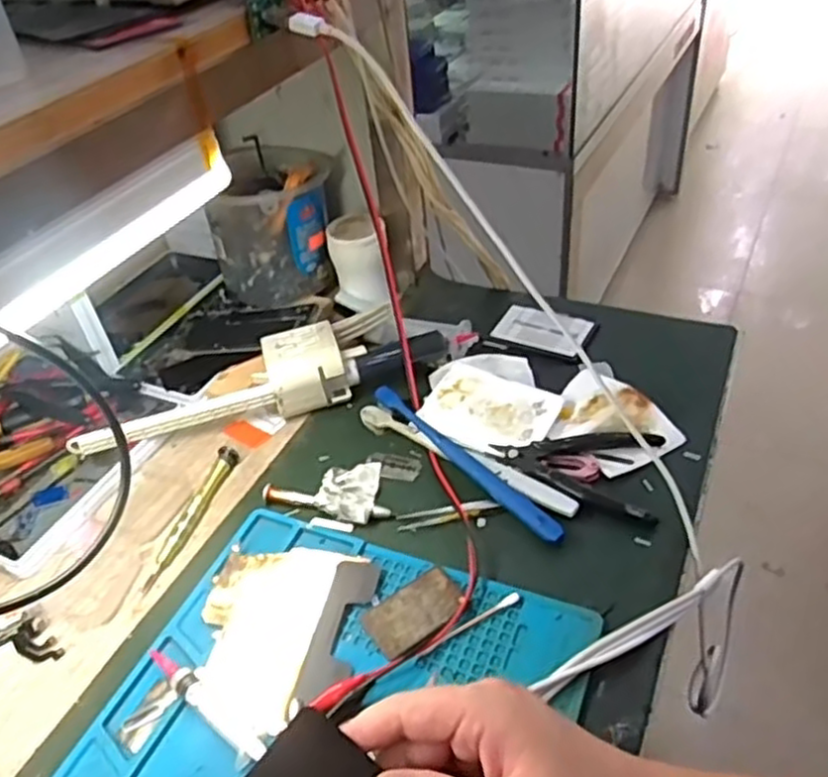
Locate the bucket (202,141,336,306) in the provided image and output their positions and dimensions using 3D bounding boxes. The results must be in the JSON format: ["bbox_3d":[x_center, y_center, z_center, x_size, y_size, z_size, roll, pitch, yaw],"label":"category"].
[{"bbox_3d":[-0.133,-0.160,0.708,0.116,0.117,0.114,-6,40,1],"label":"bucket"}]

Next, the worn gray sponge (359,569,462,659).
[{"bbox_3d":[0.001,0.137,0.451,0.060,0.005,0.038,-27,44,-22],"label":"worn gray sponge"}]

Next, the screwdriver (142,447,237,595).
[{"bbox_3d":[-0.159,0.090,0.526,0.014,0.012,0.126,5,42,14],"label":"screwdriver"}]

